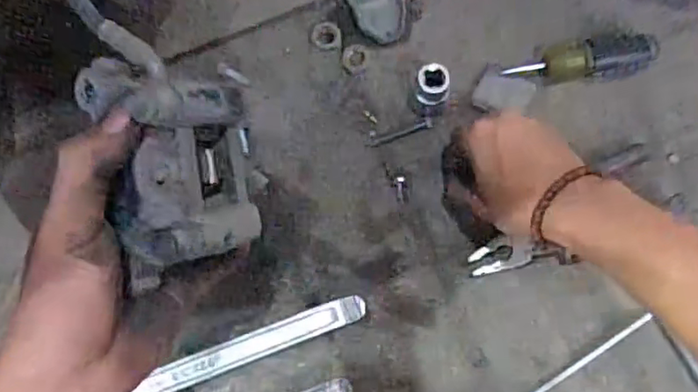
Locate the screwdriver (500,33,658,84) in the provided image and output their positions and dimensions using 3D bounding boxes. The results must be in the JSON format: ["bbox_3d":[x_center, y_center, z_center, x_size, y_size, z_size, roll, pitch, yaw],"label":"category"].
[{"bbox_3d":[0.195,-0.116,0.523,0.127,0.031,0.036,-5,78,-2],"label":"screwdriver"}]

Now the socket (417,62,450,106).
[{"bbox_3d":[0.067,-0.085,0.501,0.027,0.043,0.029,0,78,-2],"label":"socket"}]

